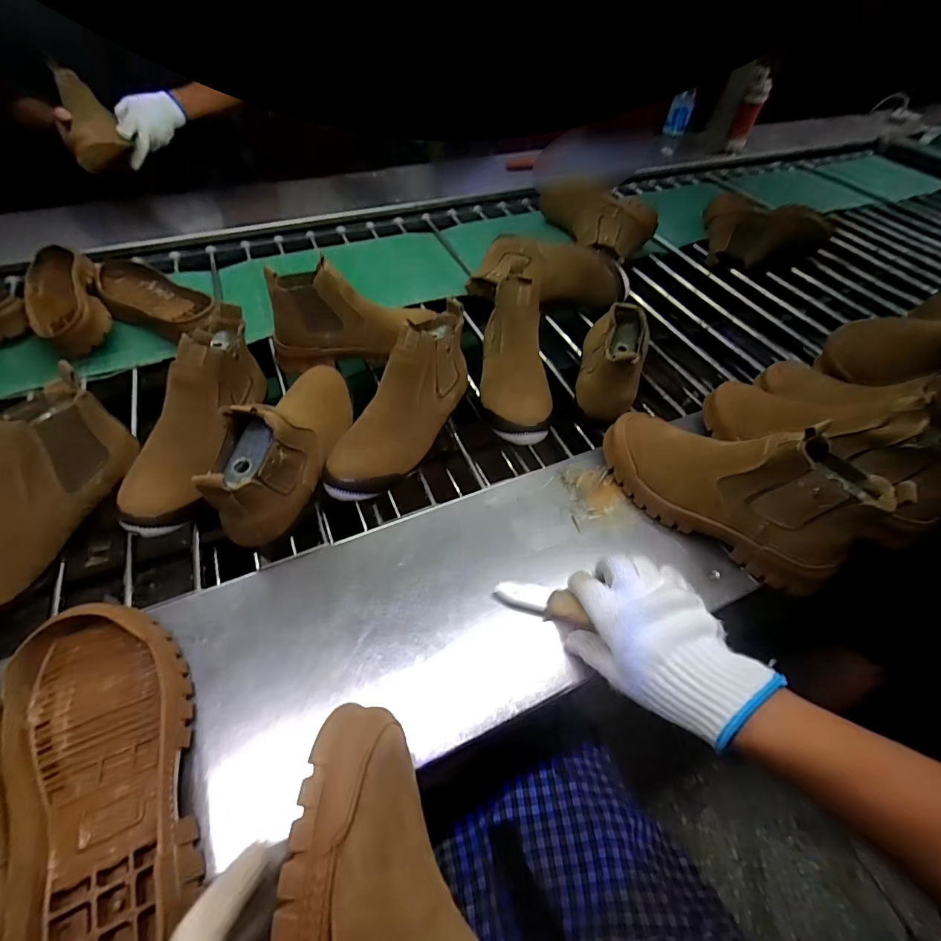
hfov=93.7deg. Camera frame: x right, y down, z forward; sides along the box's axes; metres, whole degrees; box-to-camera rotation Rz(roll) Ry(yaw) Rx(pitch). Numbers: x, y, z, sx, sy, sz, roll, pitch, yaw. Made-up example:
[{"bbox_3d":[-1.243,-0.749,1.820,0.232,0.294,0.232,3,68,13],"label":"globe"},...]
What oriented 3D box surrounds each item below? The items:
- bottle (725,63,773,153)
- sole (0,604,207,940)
[{"bbox_3d":[0.796,-1.025,1.264,0.070,0.196,0.052,22,53,14],"label":"bottle"},{"bbox_3d":[-0.280,0.229,0.339,0.114,0.040,0.284,-25,56,-22],"label":"sole"}]

